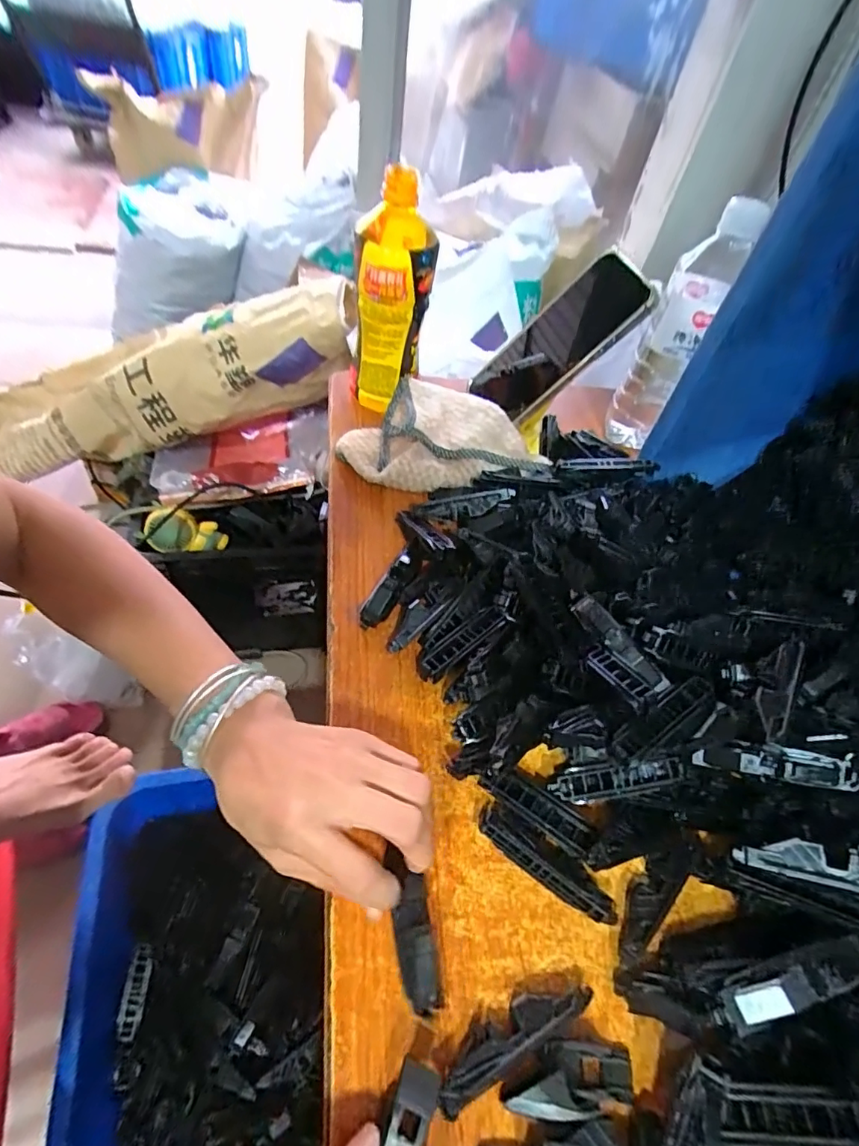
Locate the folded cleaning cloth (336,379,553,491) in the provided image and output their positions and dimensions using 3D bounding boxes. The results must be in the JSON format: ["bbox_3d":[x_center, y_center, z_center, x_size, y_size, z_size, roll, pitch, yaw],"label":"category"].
[{"bbox_3d":[0.013,-0.120,0.464,0.180,0.041,0.109,13,52,0],"label":"folded cleaning cloth"}]

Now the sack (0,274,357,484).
[{"bbox_3d":[-0.416,-0.302,0.826,0.689,0.133,0.184,-6,52,19],"label":"sack"}]

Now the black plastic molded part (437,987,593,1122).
[{"bbox_3d":[0.038,0.208,0.232,0.078,0.015,0.019,-22,59,-24],"label":"black plastic molded part"}]

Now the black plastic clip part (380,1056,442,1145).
[{"bbox_3d":[-0.010,0.224,0.207,0.017,0.005,0.041,21,50,14],"label":"black plastic clip part"}]

